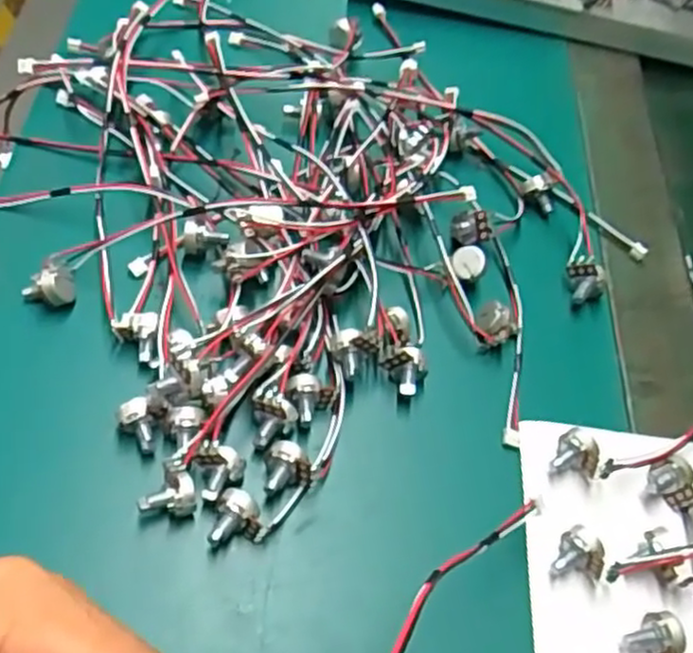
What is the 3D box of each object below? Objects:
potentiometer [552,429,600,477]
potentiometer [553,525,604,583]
[{"bbox_3d":[0.097,0.054,0.312,0.018,0.018,0.014,12,57,-3],"label":"potentiometer"},{"bbox_3d":[0.092,0.090,0.292,0.018,0.014,0.016,13,57,-2],"label":"potentiometer"}]

